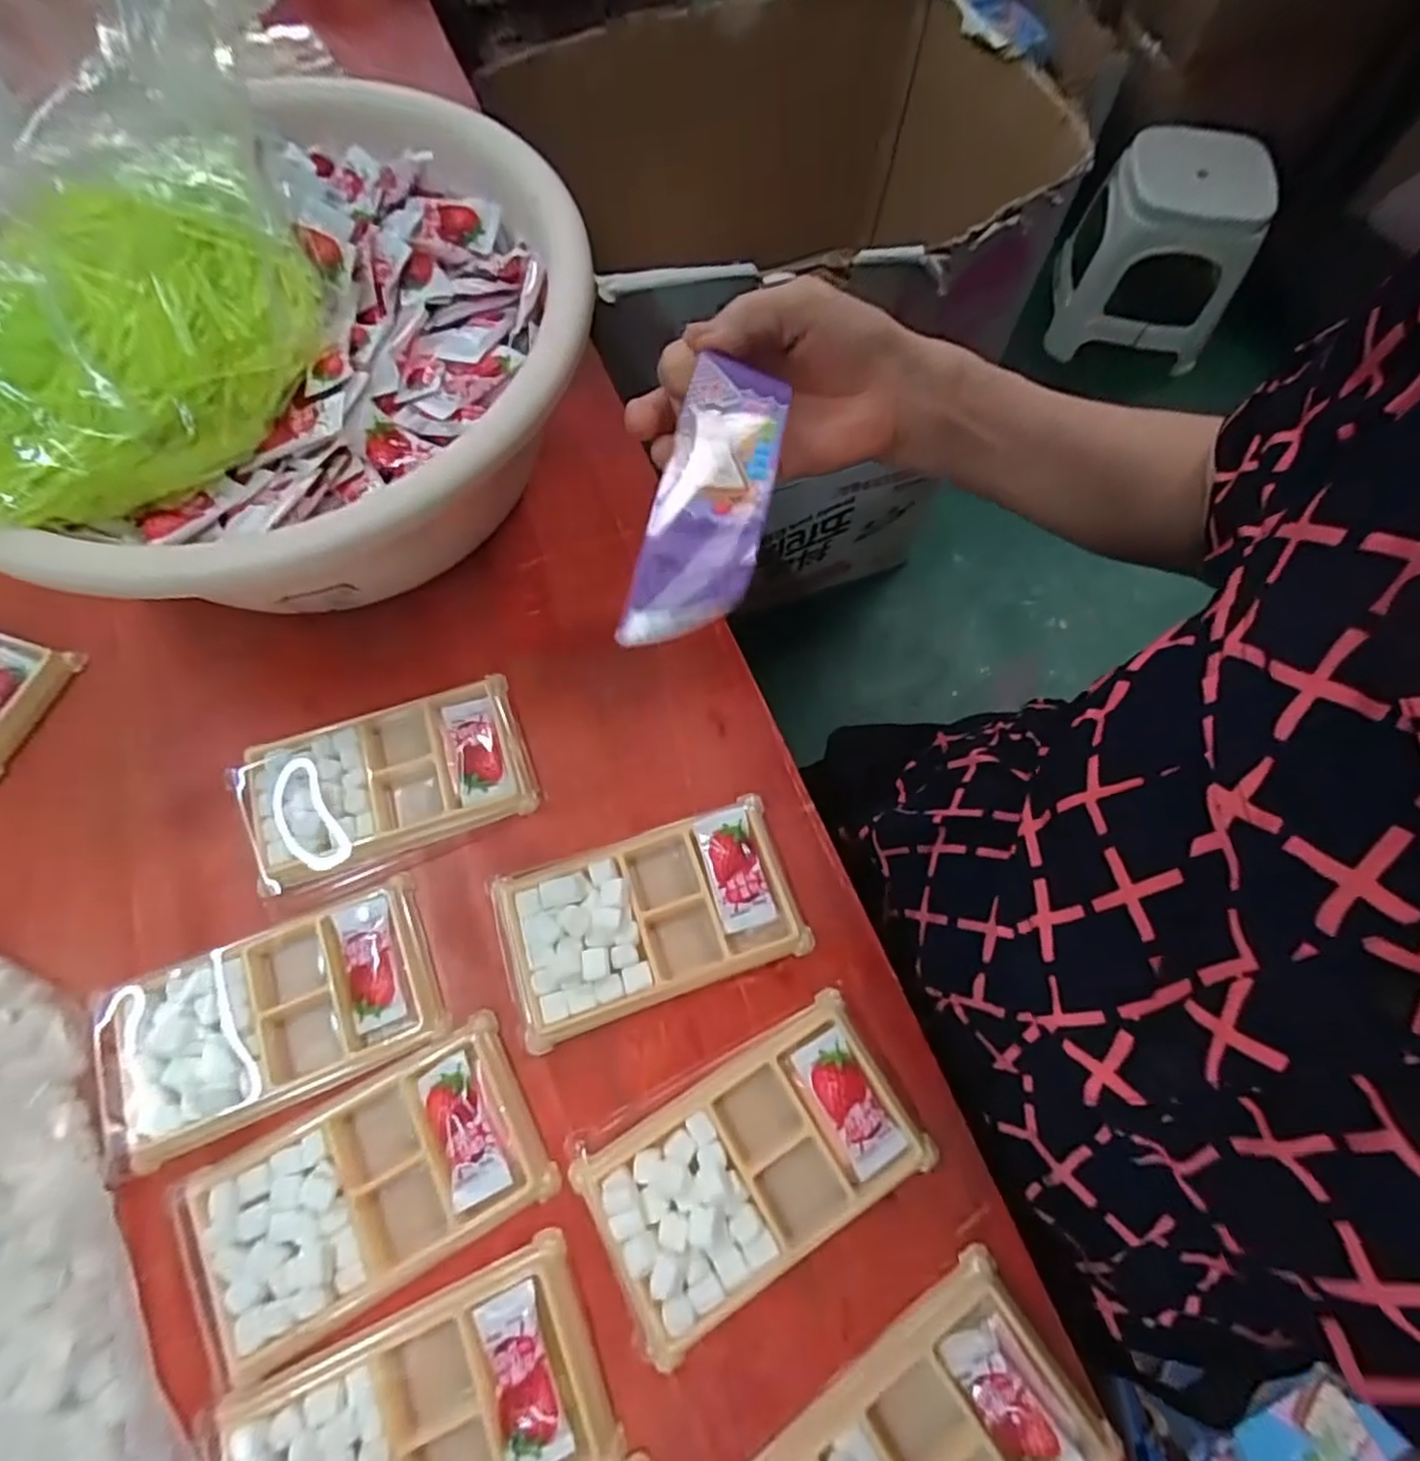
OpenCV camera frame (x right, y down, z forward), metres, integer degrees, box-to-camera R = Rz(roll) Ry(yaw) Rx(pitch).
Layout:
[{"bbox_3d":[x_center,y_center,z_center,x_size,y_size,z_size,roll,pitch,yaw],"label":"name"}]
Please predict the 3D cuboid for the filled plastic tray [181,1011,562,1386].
[{"bbox_3d":[-0.142,0.190,0.287,0.136,0.014,0.075,-26,70,-12],"label":"filled plastic tray"}]

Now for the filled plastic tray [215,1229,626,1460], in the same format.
[{"bbox_3d":[-0.109,0.261,0.257,0.132,0.012,0.075,-20,69,-10],"label":"filled plastic tray"}]

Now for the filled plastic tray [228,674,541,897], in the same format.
[{"bbox_3d":[-0.165,0.024,0.349,0.137,0.010,0.080,-19,69,-10],"label":"filled plastic tray"}]

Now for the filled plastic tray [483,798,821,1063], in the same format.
[{"bbox_3d":[-0.029,0.086,0.325,0.138,0.016,0.078,-17,69,-9],"label":"filled plastic tray"}]

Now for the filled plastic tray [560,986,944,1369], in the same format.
[{"bbox_3d":[0.019,0.182,0.289,0.135,0.013,0.074,-28,71,-13],"label":"filled plastic tray"}]

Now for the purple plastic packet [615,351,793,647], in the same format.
[{"bbox_3d":[0.002,-0.082,0.233,0.037,0.009,0.128,13,66,3],"label":"purple plastic packet"}]

